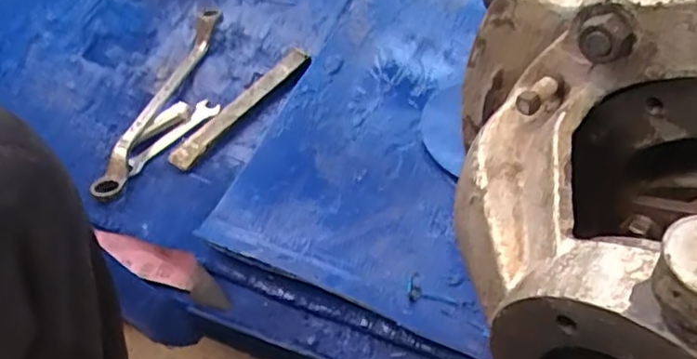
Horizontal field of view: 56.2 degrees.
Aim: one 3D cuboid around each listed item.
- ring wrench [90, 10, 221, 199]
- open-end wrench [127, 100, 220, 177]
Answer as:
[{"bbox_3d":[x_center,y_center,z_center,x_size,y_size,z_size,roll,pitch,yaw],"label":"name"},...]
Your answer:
[{"bbox_3d":[-0.227,-0.101,0.793,0.028,0.035,0.304,12,51,9],"label":"ring wrench"},{"bbox_3d":[-0.210,-0.052,0.777,0.026,0.010,0.132,31,56,23],"label":"open-end wrench"}]

